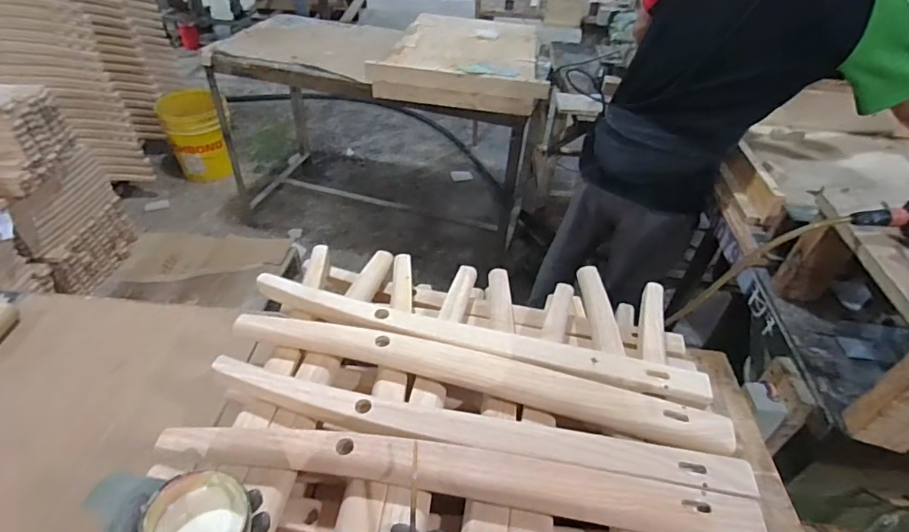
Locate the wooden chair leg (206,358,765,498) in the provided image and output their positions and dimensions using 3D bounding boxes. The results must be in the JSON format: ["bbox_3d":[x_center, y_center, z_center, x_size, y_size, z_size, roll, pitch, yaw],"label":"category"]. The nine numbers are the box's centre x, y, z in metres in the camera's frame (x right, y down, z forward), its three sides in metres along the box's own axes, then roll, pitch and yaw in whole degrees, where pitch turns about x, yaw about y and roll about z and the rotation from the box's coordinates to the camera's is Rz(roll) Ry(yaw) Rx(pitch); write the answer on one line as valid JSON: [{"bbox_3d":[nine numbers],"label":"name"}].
[{"bbox_3d":[0.016,0.177,0.525,0.574,0.023,0.063,9,42,5],"label":"wooden chair leg"}]

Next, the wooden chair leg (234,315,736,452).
[{"bbox_3d":[0.017,0.129,0.584,0.592,0.033,0.058,11,42,7],"label":"wooden chair leg"}]

